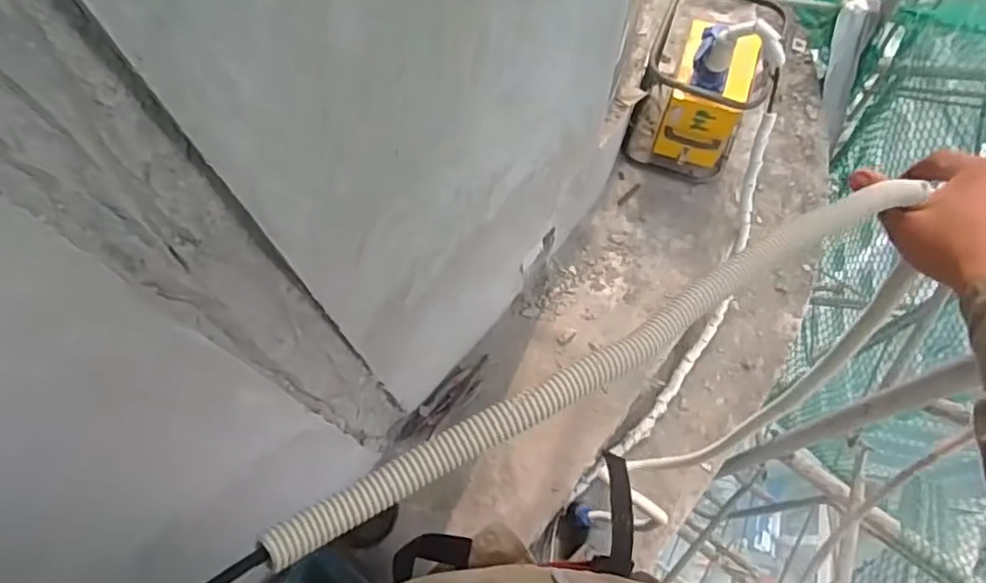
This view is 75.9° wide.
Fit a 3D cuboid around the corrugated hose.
[{"bbox_3d":[0.103,0.019,0.378,0.484,0.020,0.028,-26,67,-23],"label":"corrugated hose"}]

